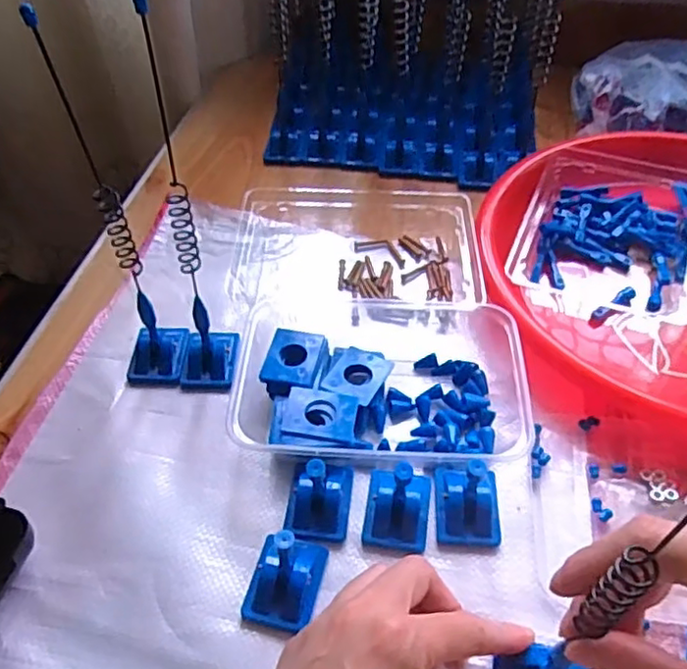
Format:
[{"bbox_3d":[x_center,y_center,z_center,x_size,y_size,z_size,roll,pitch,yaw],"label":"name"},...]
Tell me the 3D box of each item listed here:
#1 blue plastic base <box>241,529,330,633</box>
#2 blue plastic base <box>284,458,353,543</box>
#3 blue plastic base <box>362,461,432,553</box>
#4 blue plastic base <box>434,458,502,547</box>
[{"bbox_3d":[-0.029,0.120,0.322,0.032,0.023,0.042,12,48,11],"label":"blue plastic base"},{"bbox_3d":[-0.013,0.088,0.354,0.033,0.019,0.048,4,47,4],"label":"blue plastic base"},{"bbox_3d":[0.029,0.088,0.348,0.033,0.022,0.044,7,47,7],"label":"blue plastic base"},{"bbox_3d":[0.068,0.088,0.353,0.036,0.021,0.045,-1,47,0],"label":"blue plastic base"}]

